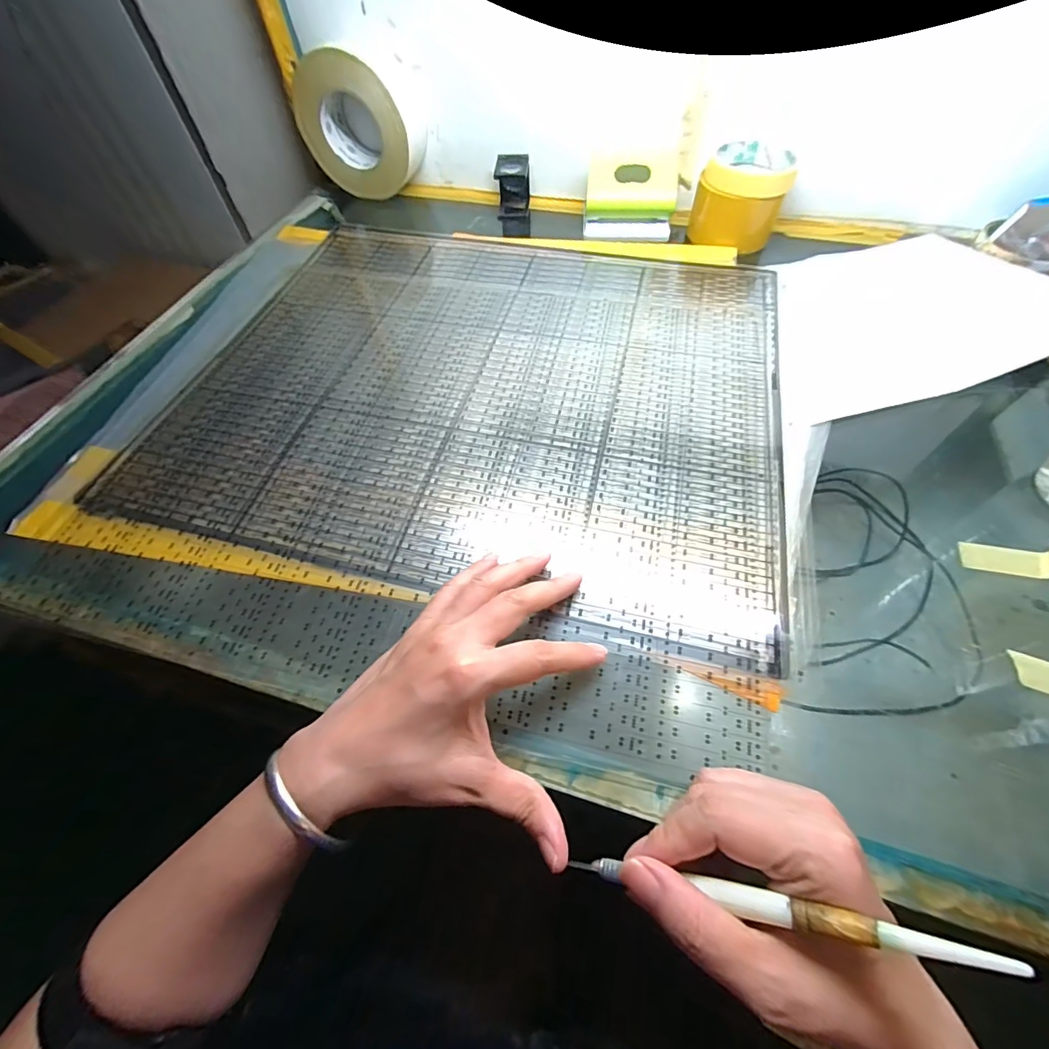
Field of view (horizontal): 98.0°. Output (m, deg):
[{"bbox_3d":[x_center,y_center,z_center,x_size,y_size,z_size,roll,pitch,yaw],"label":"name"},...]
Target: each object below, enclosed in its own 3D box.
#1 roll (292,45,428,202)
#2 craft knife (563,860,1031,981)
[{"bbox_3d":[-0.198,-0.485,0.561,0.138,0.136,0.077,18,59,14],"label":"roll"},{"bbox_3d":[0.085,0.137,0.163,0.141,0.004,0.007,-5,54,24],"label":"craft knife"}]

